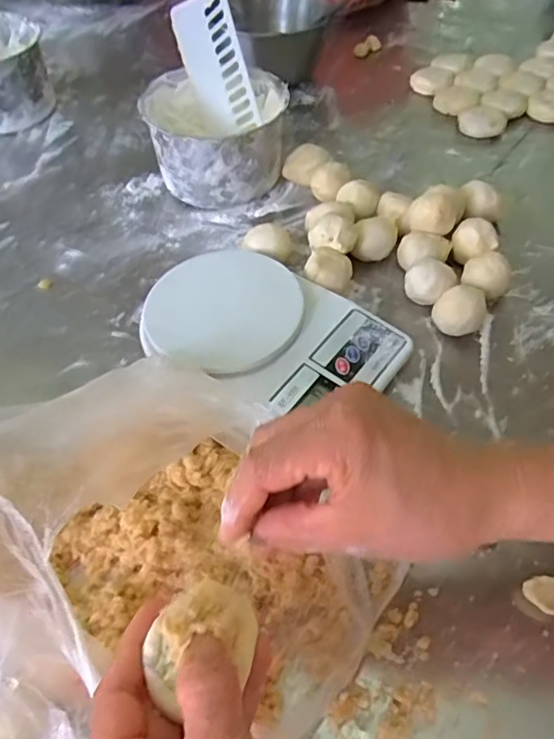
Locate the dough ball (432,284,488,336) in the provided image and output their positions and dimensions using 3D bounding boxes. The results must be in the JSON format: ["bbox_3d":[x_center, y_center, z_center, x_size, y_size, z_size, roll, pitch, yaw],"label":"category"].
[{"bbox_3d":[0.160,-0.051,0.488,0.042,0.038,0.042,-1,52,1],"label":"dough ball"}]

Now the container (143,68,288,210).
[{"bbox_3d":[-0.064,-0.251,0.612,0.142,0.092,0.132,-2,52,0],"label":"container"}]

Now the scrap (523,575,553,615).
[{"bbox_3d":[0.169,0.142,0.349,0.027,0.012,0.021,2,52,3],"label":"scrap"}]

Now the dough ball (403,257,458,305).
[{"bbox_3d":[0.140,-0.079,0.511,0.040,0.037,0.034,37,62,26],"label":"dough ball"}]

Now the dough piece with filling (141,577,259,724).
[{"bbox_3d":[-0.034,0.130,0.265,0.045,0.021,0.057,18,55,15],"label":"dough piece with filling"}]

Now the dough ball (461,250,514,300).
[{"bbox_3d":[0.193,-0.087,0.512,0.041,0.035,0.046,19,55,16],"label":"dough ball"}]

